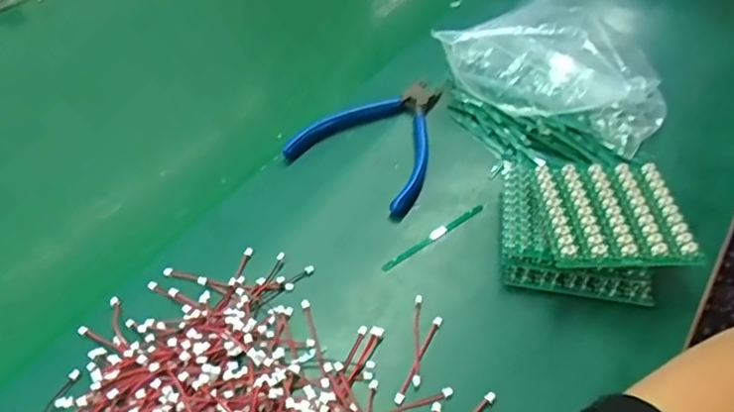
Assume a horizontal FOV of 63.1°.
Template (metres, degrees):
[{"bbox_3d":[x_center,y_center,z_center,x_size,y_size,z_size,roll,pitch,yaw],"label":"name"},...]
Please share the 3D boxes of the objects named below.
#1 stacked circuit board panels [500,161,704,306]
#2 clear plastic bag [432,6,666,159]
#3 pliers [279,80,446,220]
[{"bbox_3d":[0.142,0.013,0.381,0.108,0.037,0.088,9,48,6],"label":"stacked circuit board panels"},{"bbox_3d":[0.145,-0.108,0.470,0.178,0.061,0.087,18,50,13],"label":"clear plastic bag"},{"bbox_3d":[0.018,-0.055,0.451,0.103,0.017,0.122,30,53,20],"label":"pliers"}]

